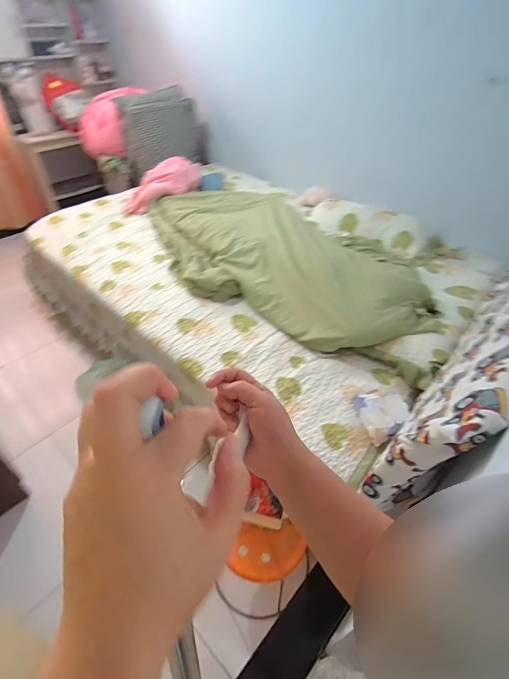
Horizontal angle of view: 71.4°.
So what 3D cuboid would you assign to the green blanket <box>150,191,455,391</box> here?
[{"bbox_3d":[0.110,-0.448,1.633,1.599,0.172,0.853,30,51,30],"label":"green blanket"}]

